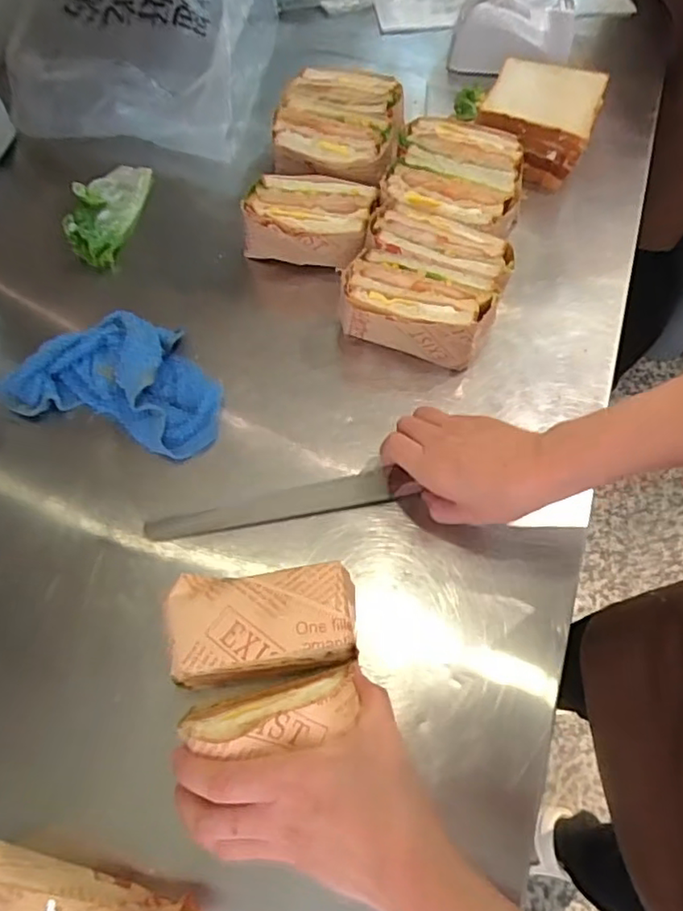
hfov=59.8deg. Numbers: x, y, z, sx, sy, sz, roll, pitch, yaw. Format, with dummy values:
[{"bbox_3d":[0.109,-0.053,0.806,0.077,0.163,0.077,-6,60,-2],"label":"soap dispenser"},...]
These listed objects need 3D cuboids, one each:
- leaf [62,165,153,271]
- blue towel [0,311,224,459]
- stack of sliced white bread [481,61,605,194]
[{"bbox_3d":[-0.258,-0.270,0.642,0.076,0.031,0.152,7,64,3],"label":"leaf"},{"bbox_3d":[-0.196,-0.074,0.529,0.195,0.036,0.115,16,64,8],"label":"blue towel"},{"bbox_3d":[0.216,-0.375,0.657,0.116,0.065,0.137,23,69,3],"label":"stack of sliced white bread"}]

